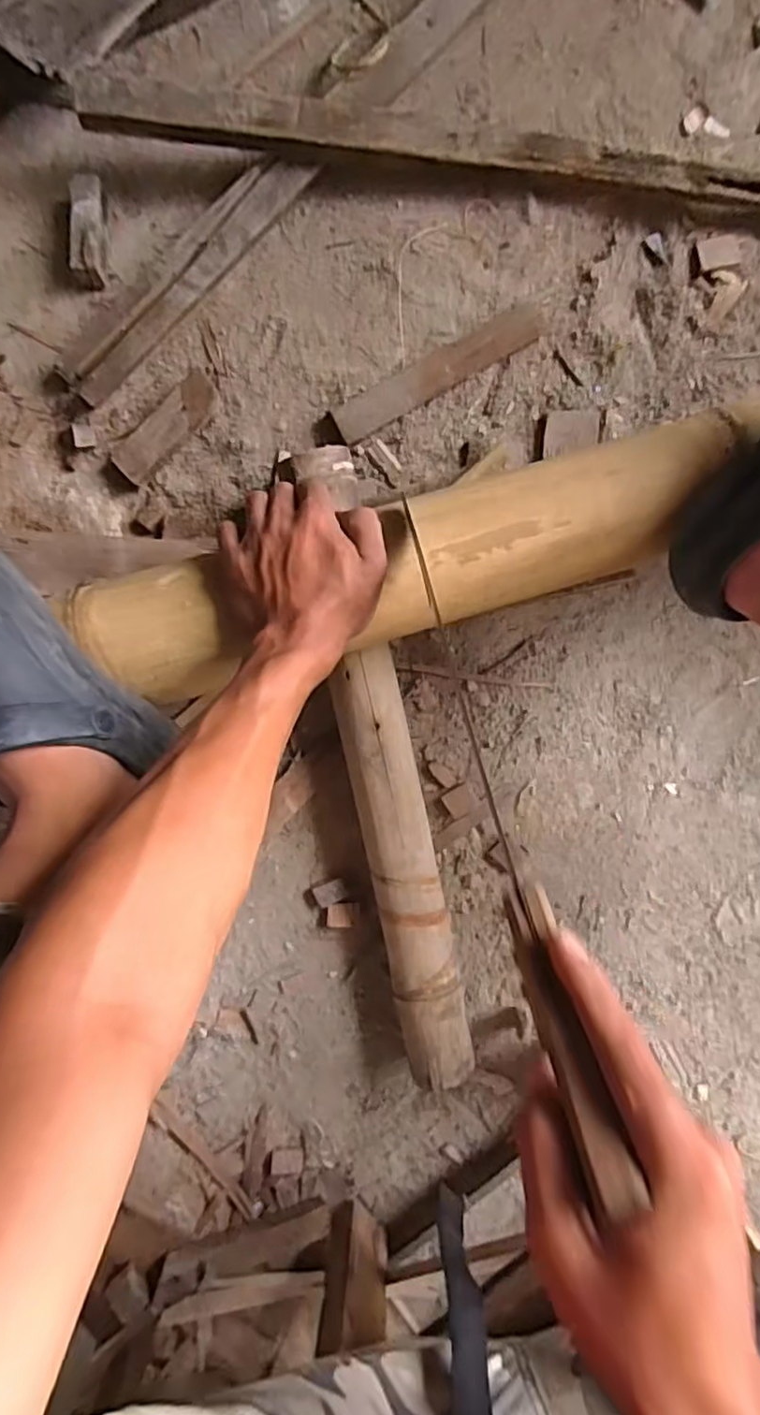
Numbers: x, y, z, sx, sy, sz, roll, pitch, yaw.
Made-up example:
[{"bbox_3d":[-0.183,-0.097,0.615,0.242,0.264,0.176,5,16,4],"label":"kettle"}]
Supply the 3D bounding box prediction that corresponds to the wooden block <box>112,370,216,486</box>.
[{"bbox_3d":[-0.182,-0.238,0.564,0.105,0.024,0.031,-40,95,2],"label":"wooden block"}]

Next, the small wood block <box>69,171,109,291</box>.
[{"bbox_3d":[-0.244,-0.399,0.554,0.026,0.031,0.082,-4,91,-1],"label":"small wood block"}]

